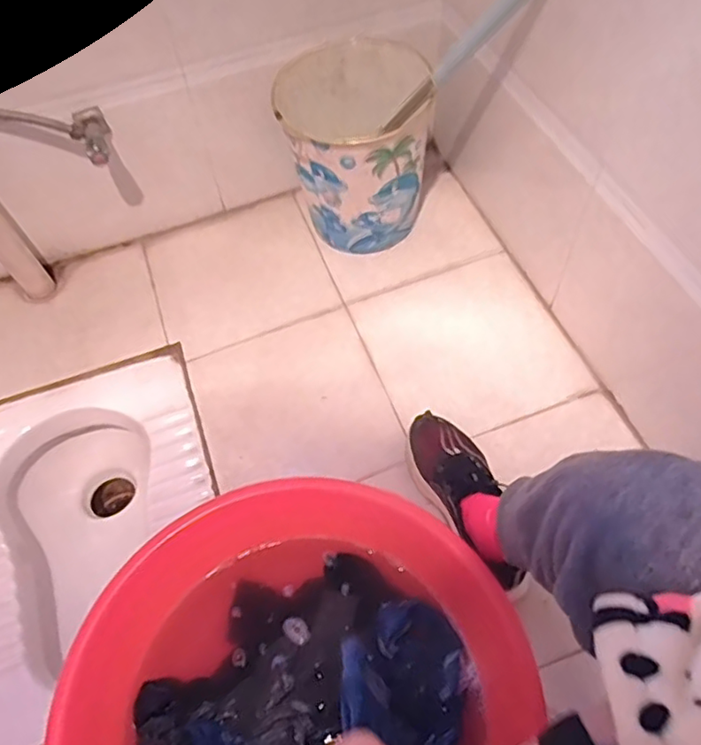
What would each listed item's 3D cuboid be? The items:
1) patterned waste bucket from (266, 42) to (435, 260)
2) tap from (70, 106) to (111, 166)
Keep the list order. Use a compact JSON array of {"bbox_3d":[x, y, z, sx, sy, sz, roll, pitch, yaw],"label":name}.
[{"bbox_3d":[0.013,-0.370,1.014,0.233,0.288,0.241,-1,58,2],"label":"patterned waste bucket"},{"bbox_3d":[-0.391,-0.357,0.911,0.055,0.047,0.085,-24,60,-11],"label":"tap"}]

